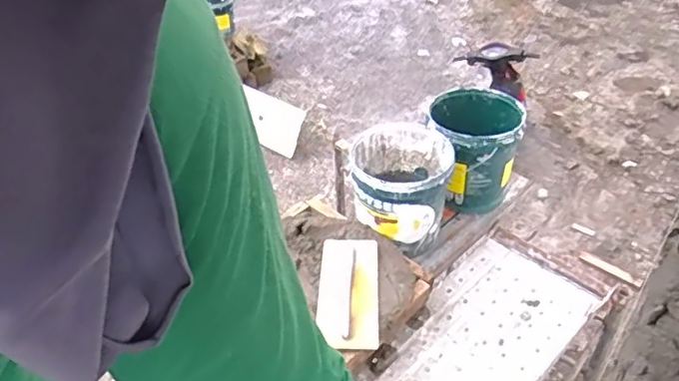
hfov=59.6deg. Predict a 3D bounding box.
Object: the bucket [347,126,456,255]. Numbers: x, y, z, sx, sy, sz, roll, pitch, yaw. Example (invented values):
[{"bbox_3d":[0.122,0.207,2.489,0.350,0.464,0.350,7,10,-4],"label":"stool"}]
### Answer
[{"bbox_3d":[0.191,-0.004,1.874,0.303,0.280,0.313,-2,41,1],"label":"bucket"}]

